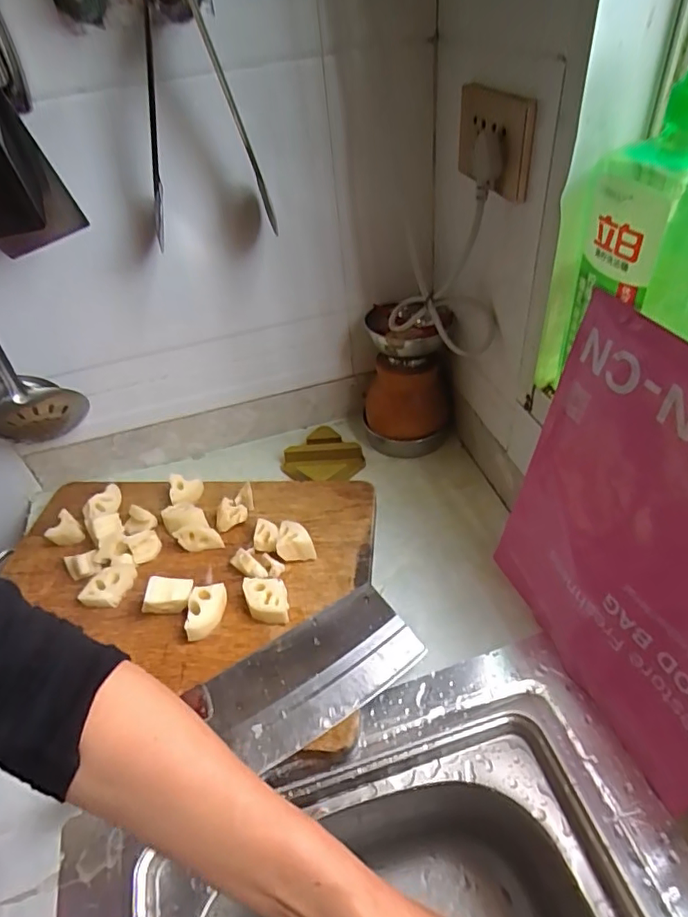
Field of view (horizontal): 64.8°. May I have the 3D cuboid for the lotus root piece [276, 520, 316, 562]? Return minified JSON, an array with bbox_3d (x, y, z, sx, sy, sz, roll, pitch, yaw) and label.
[{"bbox_3d":[-0.052,0.089,0.580,0.037,0.031,0.039,-8,42,0],"label":"lotus root piece"}]

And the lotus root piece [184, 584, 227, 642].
[{"bbox_3d":[-0.132,0.152,0.529,0.035,0.030,0.046,-6,42,3],"label":"lotus root piece"}]

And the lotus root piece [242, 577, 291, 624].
[{"bbox_3d":[-0.076,0.139,0.531,0.040,0.024,0.045,-14,42,-7],"label":"lotus root piece"}]

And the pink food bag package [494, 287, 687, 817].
[{"bbox_3d":[0.222,0.074,0.409,0.017,0.299,0.257,-7,41,-17],"label":"pink food bag package"}]

